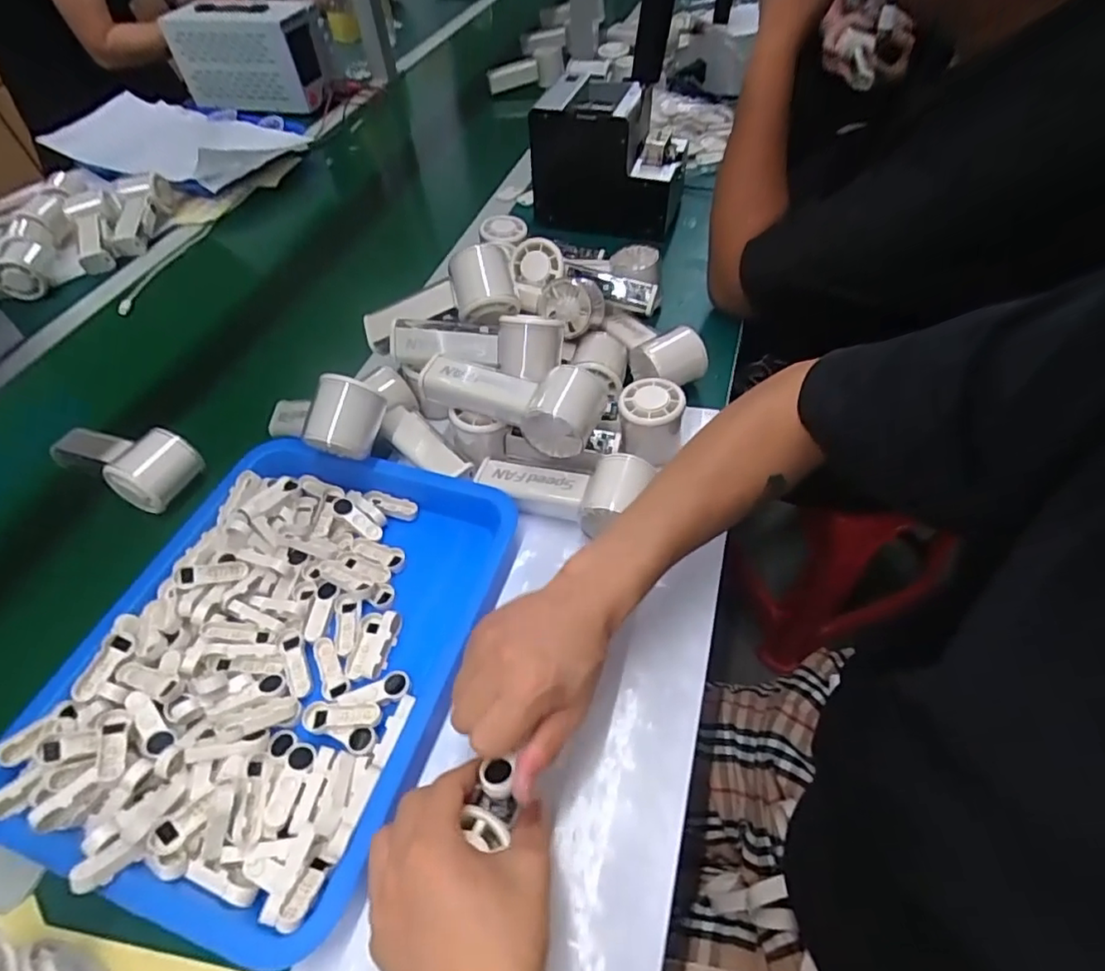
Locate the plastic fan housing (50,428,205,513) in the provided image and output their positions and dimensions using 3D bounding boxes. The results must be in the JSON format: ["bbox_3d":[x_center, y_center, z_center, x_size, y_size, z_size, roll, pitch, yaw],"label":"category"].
[{"bbox_3d":[-0.406,-0.032,0.551,0.149,0.045,0.064,21,56,19],"label":"plastic fan housing"}]

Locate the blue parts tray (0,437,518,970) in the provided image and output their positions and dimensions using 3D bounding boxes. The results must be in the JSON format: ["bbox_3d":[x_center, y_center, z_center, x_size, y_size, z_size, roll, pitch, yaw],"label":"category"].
[{"bbox_3d":[-0.199,0.109,0.429,0.259,0.039,0.325,12,53,13],"label":"blue parts tray"}]

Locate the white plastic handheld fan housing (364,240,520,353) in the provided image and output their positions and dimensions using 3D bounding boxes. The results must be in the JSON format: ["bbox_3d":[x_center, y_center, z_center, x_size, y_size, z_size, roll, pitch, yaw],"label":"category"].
[{"bbox_3d":[-0.110,-0.166,0.547,0.158,0.057,0.062,-14,49,18],"label":"white plastic handheld fan housing"}]

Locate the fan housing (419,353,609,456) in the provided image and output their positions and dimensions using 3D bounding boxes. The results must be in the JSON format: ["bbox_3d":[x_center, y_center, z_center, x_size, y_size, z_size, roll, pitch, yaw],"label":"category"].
[{"bbox_3d":[-0.036,-0.065,0.495,0.150,0.061,0.057,9,53,11],"label":"fan housing"}]

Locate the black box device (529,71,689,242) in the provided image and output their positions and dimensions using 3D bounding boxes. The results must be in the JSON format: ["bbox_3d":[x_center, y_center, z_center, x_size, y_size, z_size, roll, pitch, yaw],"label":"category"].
[{"bbox_3d":[0.080,-0.426,0.770,0.180,0.140,0.140,16,54,16],"label":"black box device"}]

